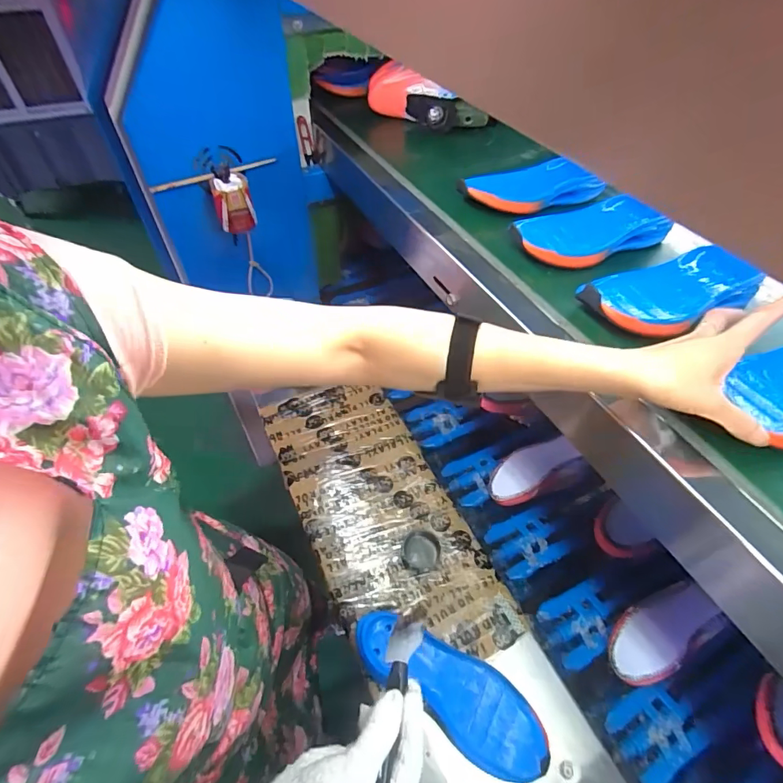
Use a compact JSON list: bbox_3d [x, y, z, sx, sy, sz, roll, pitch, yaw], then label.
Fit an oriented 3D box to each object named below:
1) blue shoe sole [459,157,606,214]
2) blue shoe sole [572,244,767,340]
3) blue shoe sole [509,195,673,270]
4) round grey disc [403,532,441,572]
[{"bbox_3d":[0.210,-0.304,0.658,0.211,0.039,0.088,-6,52,-5],"label":"blue shoe sole"},{"bbox_3d":[0.308,-0.112,0.494,0.203,0.032,0.100,-20,55,-16],"label":"blue shoe sole"},{"bbox_3d":[0.263,-0.212,0.587,0.219,0.031,0.106,-13,53,-10],"label":"blue shoe sole"},{"bbox_3d":[0.047,0.251,0.699,0.056,0.014,0.056,0,52,0],"label":"round grey disc"}]

